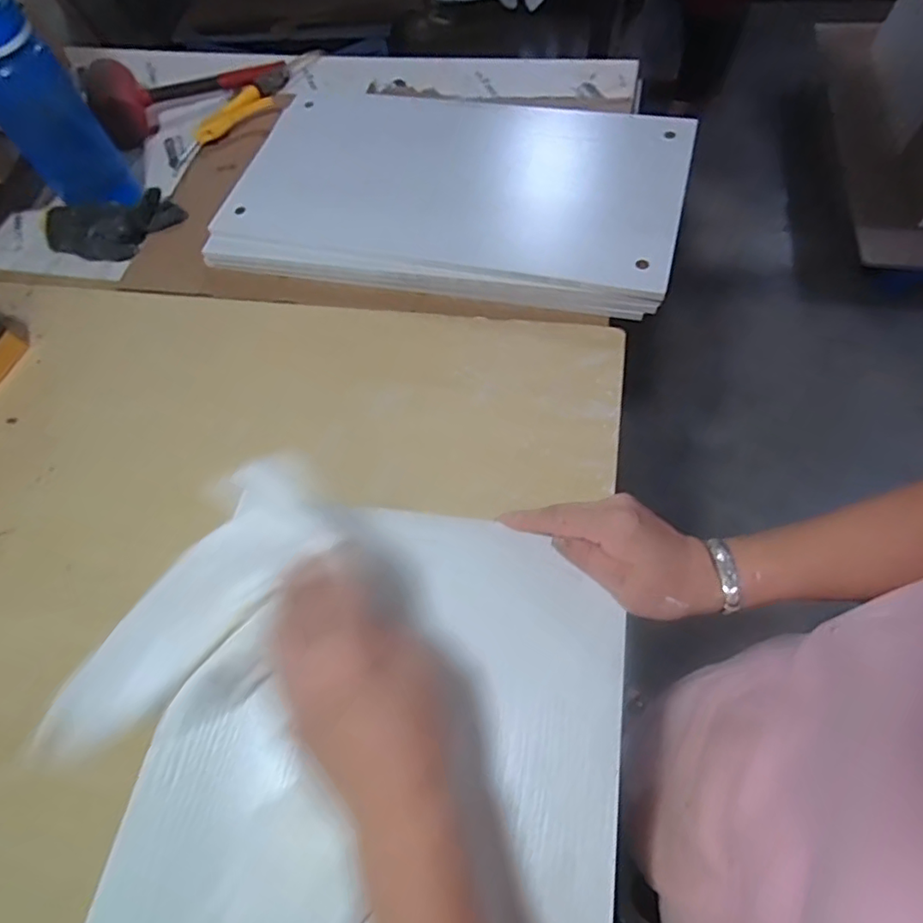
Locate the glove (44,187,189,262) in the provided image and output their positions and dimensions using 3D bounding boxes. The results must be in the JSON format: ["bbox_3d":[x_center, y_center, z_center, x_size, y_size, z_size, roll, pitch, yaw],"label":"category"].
[{"bbox_3d":[-0.470,-0.318,0.772,0.184,0.036,0.093,-18,63,-4],"label":"glove"}]

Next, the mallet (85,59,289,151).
[{"bbox_3d":[-0.417,-0.589,0.887,0.295,0.071,0.134,-27,64,-9],"label":"mallet"}]

